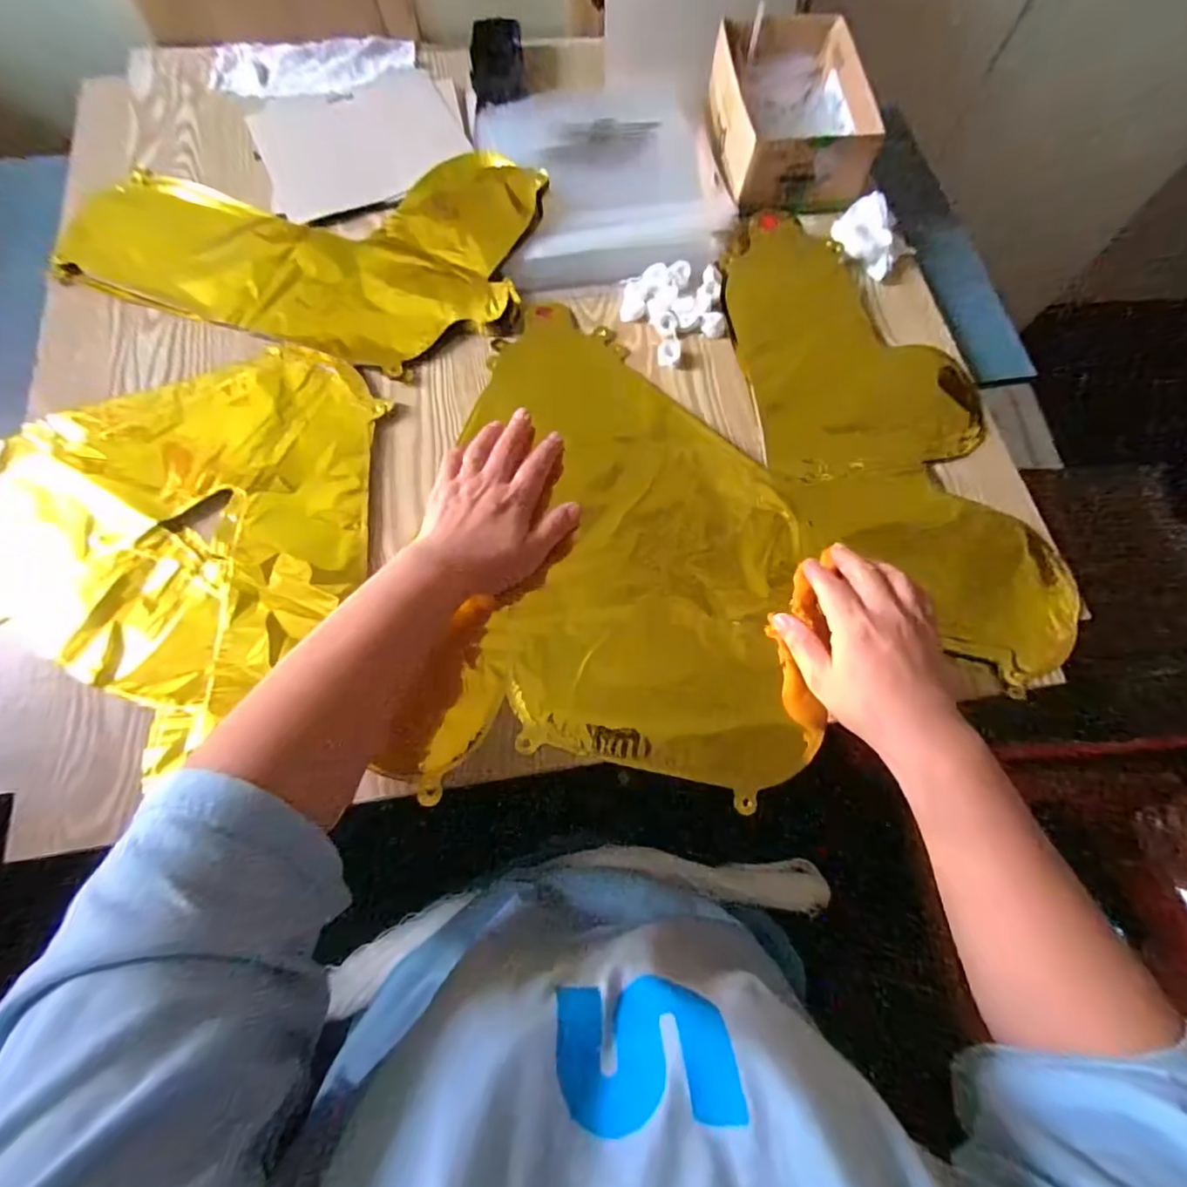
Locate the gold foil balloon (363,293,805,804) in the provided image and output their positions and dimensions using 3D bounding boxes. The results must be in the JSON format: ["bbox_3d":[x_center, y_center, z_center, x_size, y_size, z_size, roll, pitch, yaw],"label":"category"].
[{"bbox_3d":[0.027,-0.043,0.435,0.269,0.033,0.386,11,70,2],"label":"gold foil balloon"}]

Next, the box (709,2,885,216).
[{"bbox_3d":[0.196,-0.493,0.576,0.139,0.058,0.215,-6,70,-5],"label":"box"}]

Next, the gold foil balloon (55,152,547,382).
[{"bbox_3d":[-0.262,-0.332,0.509,0.394,0.029,0.232,16,70,4],"label":"gold foil balloon"}]

